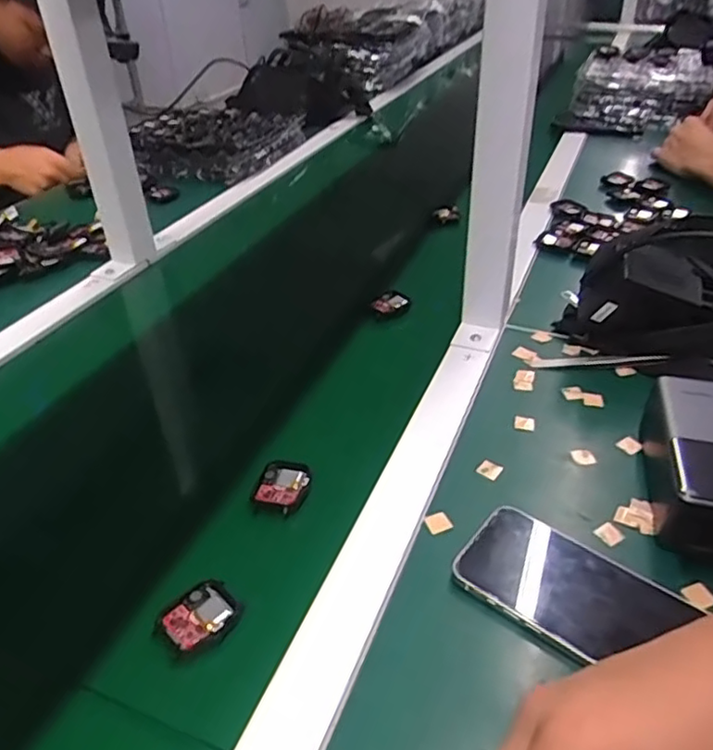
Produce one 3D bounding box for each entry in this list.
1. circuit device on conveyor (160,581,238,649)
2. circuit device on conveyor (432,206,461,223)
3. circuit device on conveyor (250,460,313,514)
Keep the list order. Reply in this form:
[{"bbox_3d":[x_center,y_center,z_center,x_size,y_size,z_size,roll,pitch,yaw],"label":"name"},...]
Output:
[{"bbox_3d":[-0.092,0.146,0.378,0.034,0.011,0.042,22,44,29],"label":"circuit device on conveyor"},{"bbox_3d":[0.124,-0.222,0.870,0.037,0.022,0.017,-1,37,3],"label":"circuit device on conveyor"},{"bbox_3d":[-0.053,0.080,0.459,0.039,0.008,0.043,7,38,13],"label":"circuit device on conveyor"}]

